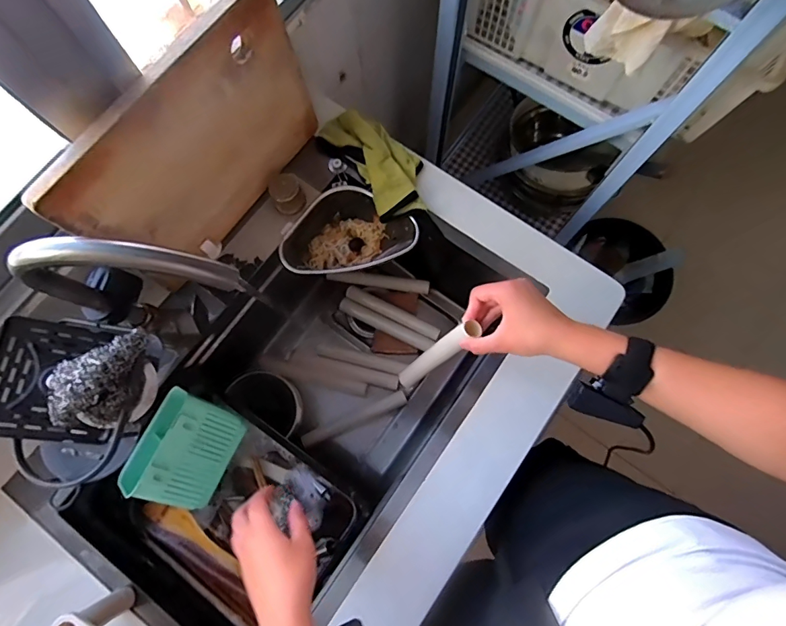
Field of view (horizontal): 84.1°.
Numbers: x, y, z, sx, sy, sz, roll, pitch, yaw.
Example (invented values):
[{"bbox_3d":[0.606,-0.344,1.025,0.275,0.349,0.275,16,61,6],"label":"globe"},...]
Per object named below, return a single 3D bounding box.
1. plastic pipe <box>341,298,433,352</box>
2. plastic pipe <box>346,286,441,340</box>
[{"bbox_3d":[-0.016,0.022,0.843,0.196,0.031,0.028,28,79,7],"label":"plastic pipe"},{"bbox_3d":[-0.002,-0.001,0.843,0.198,0.030,0.026,28,79,7],"label":"plastic pipe"}]

